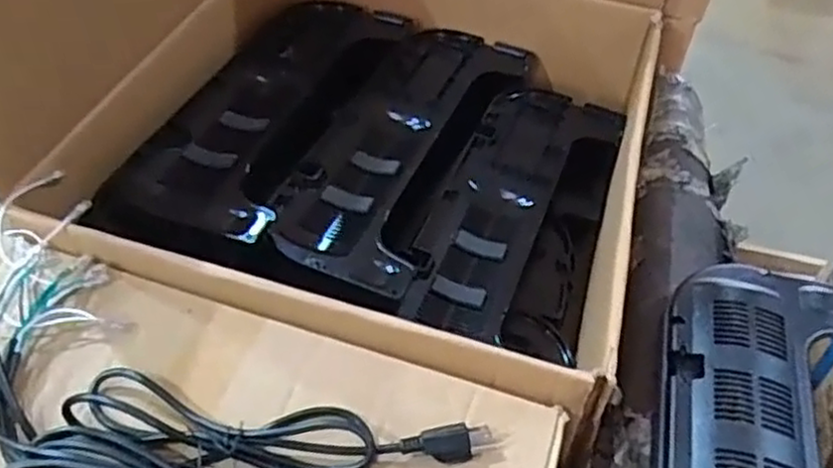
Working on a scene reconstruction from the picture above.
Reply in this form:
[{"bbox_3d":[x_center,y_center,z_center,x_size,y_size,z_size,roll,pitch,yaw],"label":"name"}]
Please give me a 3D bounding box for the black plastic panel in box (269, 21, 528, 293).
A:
[{"bbox_3d":[-0.009,-0.114,0.861,0.170,0.038,0.485,17,49,12],"label":"black plastic panel in box"}]

